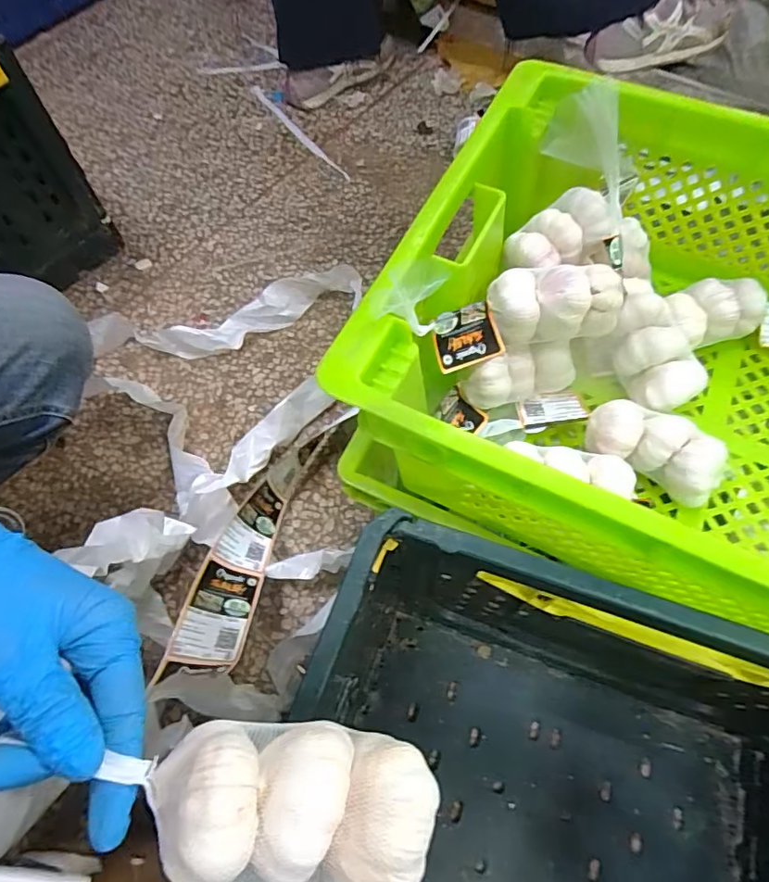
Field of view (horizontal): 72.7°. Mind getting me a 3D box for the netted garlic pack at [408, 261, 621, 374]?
[{"bbox_3d":[0.111,-0.110,0.445,0.168,0.047,0.059,-15,64,-6],"label":"netted garlic pack"}]

